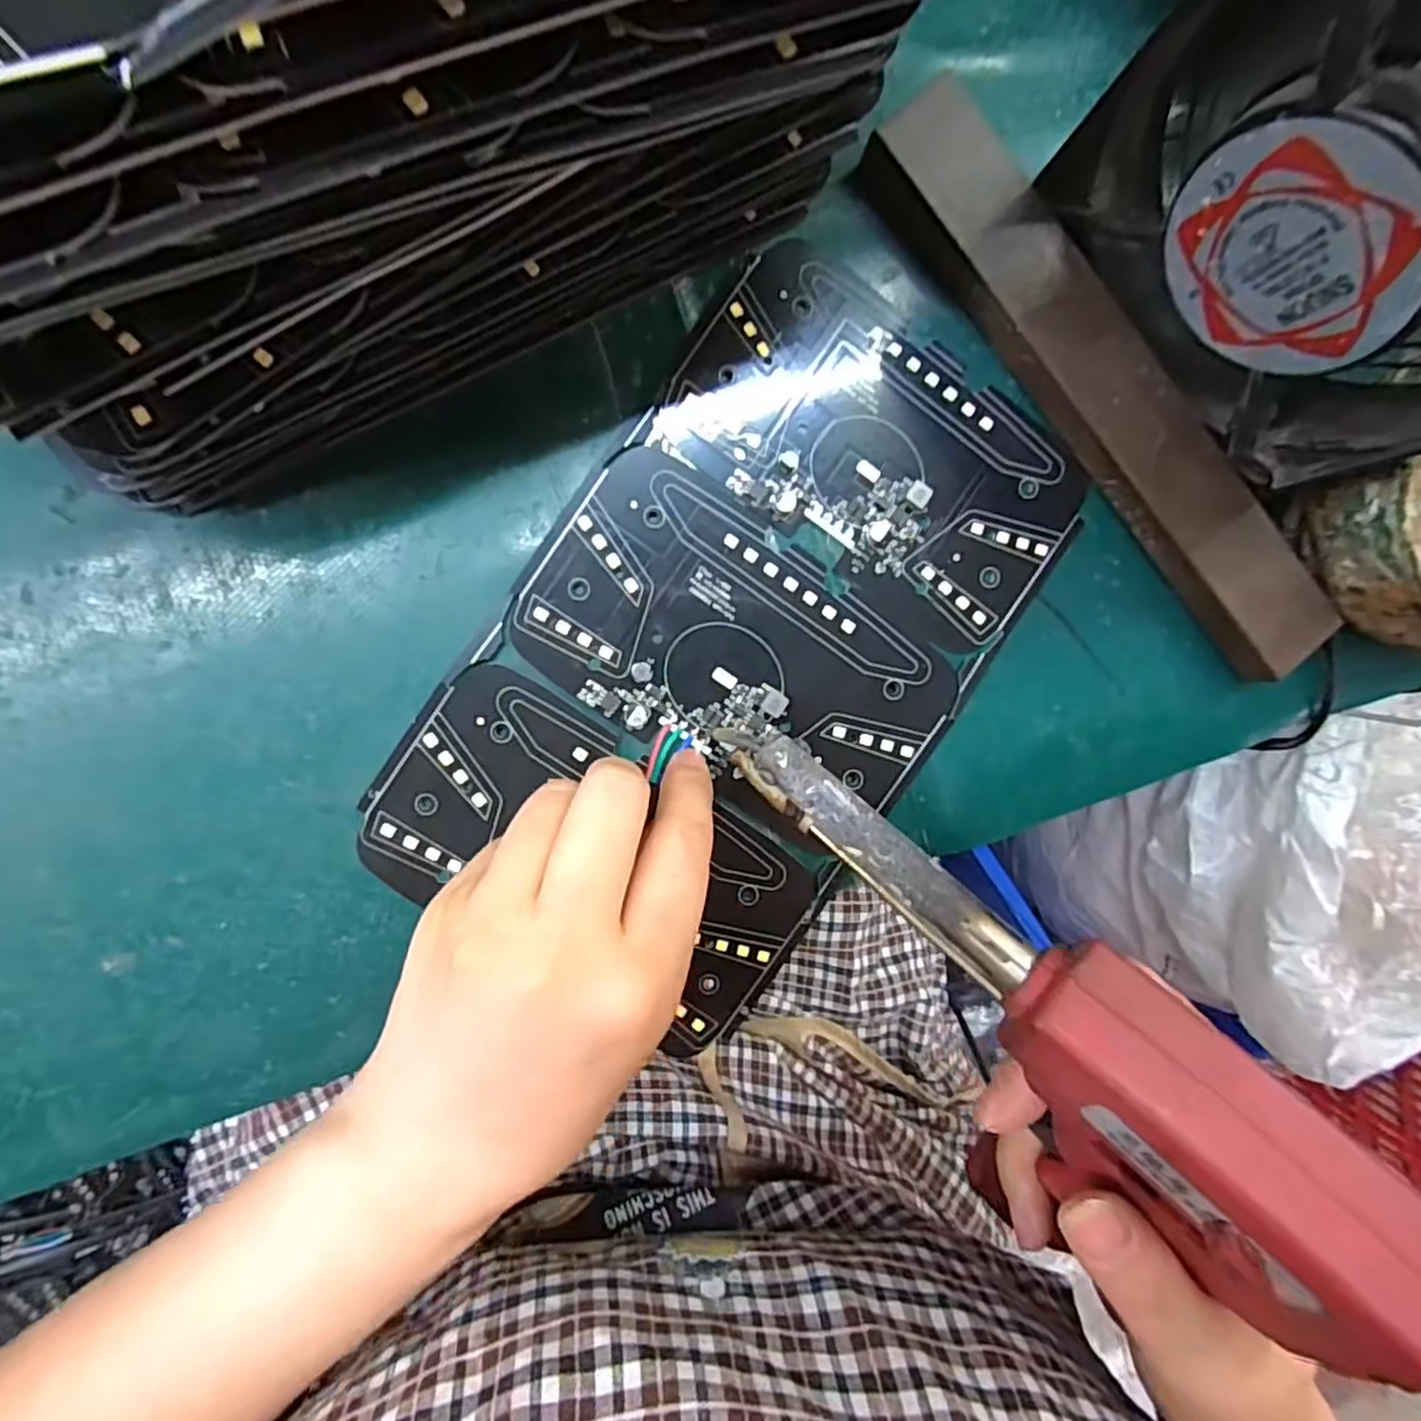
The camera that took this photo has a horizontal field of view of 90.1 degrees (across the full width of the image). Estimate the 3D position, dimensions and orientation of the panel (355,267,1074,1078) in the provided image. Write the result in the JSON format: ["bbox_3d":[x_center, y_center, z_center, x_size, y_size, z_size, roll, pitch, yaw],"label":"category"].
[{"bbox_3d":[0.012,-0.020,0.222,0.133,0.005,0.224,34,89,-6],"label":"panel"}]

